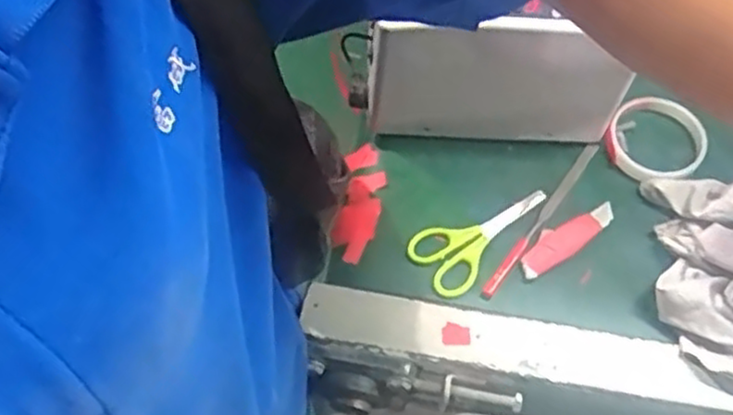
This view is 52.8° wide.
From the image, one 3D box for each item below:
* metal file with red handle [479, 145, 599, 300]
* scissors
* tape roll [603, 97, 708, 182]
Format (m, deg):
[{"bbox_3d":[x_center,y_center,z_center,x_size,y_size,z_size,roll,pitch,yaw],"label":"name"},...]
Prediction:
[{"bbox_3d":[0.149,0.009,0.627,0.012,0.008,0.177,34,68,16],"label":"metal file with red handle"},{"bbox_3d":[0.098,0.019,0.618,0.128,0.005,0.060,-35,68,-16],"label":"scissors"},{"bbox_3d":[0.258,-0.062,0.659,0.089,0.020,0.082,0,63,0],"label":"tape roll"}]

